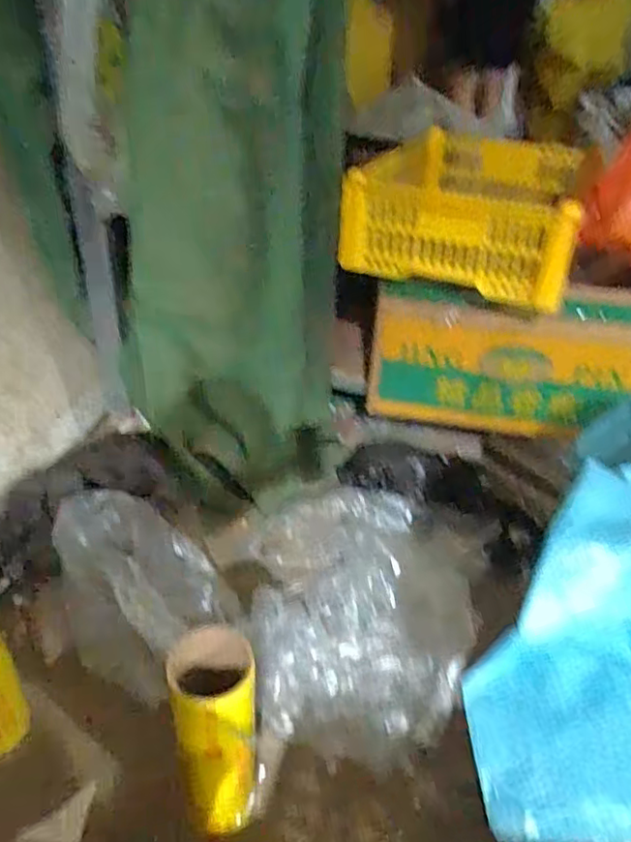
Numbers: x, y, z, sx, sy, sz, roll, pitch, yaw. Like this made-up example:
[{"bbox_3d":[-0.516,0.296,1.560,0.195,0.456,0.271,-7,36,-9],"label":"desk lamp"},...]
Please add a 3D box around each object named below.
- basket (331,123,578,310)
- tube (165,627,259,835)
[{"bbox_3d":[0.259,-0.342,1.001,0.326,0.124,0.428,15,38,15],"label":"basket"},{"bbox_3d":[-0.110,0.367,0.708,0.086,0.294,0.081,-1,37,-6],"label":"tube"}]

